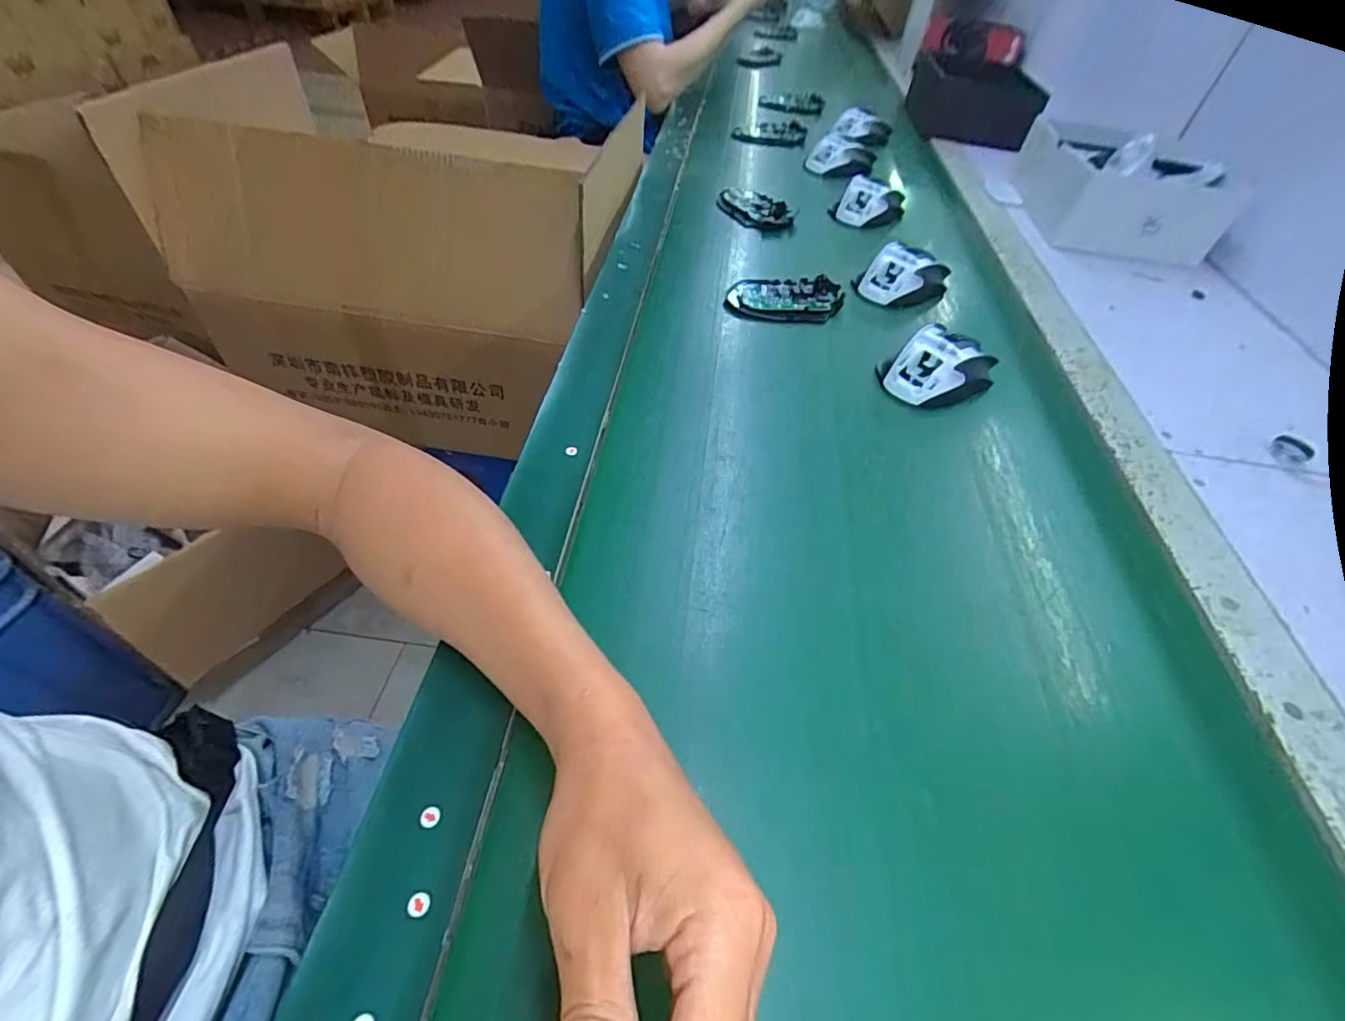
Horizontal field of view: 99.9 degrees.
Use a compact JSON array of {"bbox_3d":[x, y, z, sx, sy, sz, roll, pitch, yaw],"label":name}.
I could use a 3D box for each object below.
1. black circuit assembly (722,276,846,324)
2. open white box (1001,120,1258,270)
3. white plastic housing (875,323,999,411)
[{"bbox_3d":[0.113,-0.211,0.565,0.117,0.018,0.060,3,49,-4],"label":"black circuit assembly"},{"bbox_3d":[0.607,-0.438,0.769,0.211,0.098,0.245,10,49,2],"label":"open white box"},{"bbox_3d":[0.228,-0.125,0.490,0.088,0.037,0.073,-28,57,-27],"label":"white plastic housing"}]

